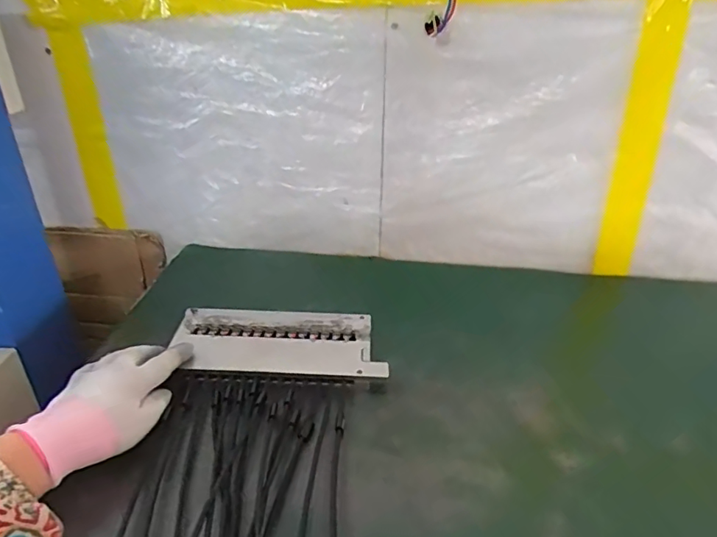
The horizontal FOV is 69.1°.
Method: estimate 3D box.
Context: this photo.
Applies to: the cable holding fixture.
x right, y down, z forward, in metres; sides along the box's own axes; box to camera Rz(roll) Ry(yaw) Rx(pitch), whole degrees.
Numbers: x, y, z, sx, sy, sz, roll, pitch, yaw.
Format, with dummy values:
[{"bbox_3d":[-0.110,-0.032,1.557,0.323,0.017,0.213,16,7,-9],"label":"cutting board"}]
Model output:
[{"bbox_3d":[-0.079,0.078,0.532,0.209,0.024,0.102,5,32,4],"label":"cable holding fixture"}]

